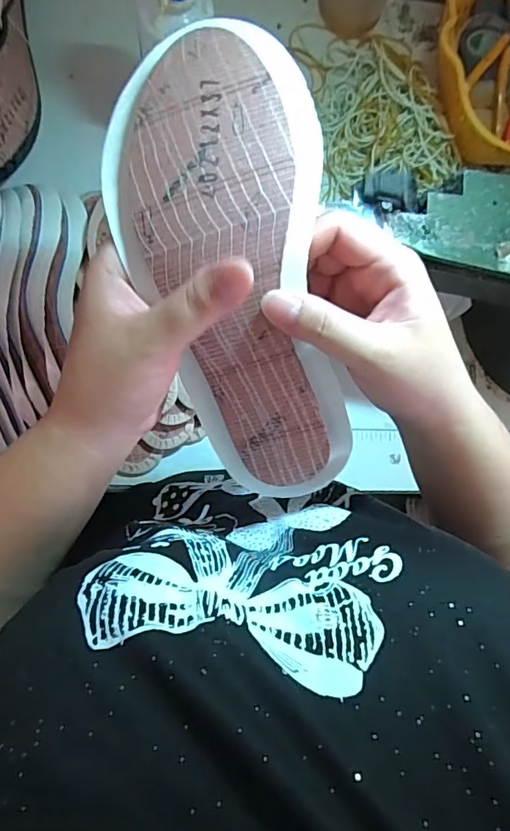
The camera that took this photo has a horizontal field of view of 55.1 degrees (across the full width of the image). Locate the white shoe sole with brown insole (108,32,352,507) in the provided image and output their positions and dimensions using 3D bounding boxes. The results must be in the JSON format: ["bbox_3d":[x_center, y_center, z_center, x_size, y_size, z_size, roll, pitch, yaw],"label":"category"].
[{"bbox_3d":[-0.008,-0.062,0.247,0.094,0.042,0.236,-15,111,-6],"label":"white shoe sole with brown insole"}]

